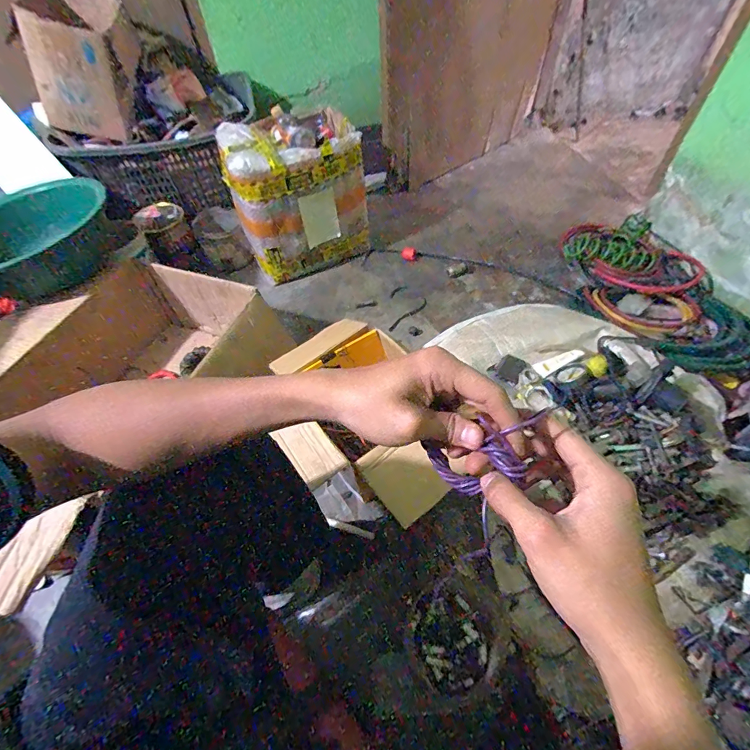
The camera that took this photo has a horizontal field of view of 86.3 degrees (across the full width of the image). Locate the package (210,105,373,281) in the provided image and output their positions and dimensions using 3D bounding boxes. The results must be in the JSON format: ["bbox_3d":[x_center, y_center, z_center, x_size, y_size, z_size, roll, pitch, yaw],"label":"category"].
[{"bbox_3d":[-0.223,-0.511,1.156,0.349,0.341,0.276,-23,56,-14],"label":"package"}]

